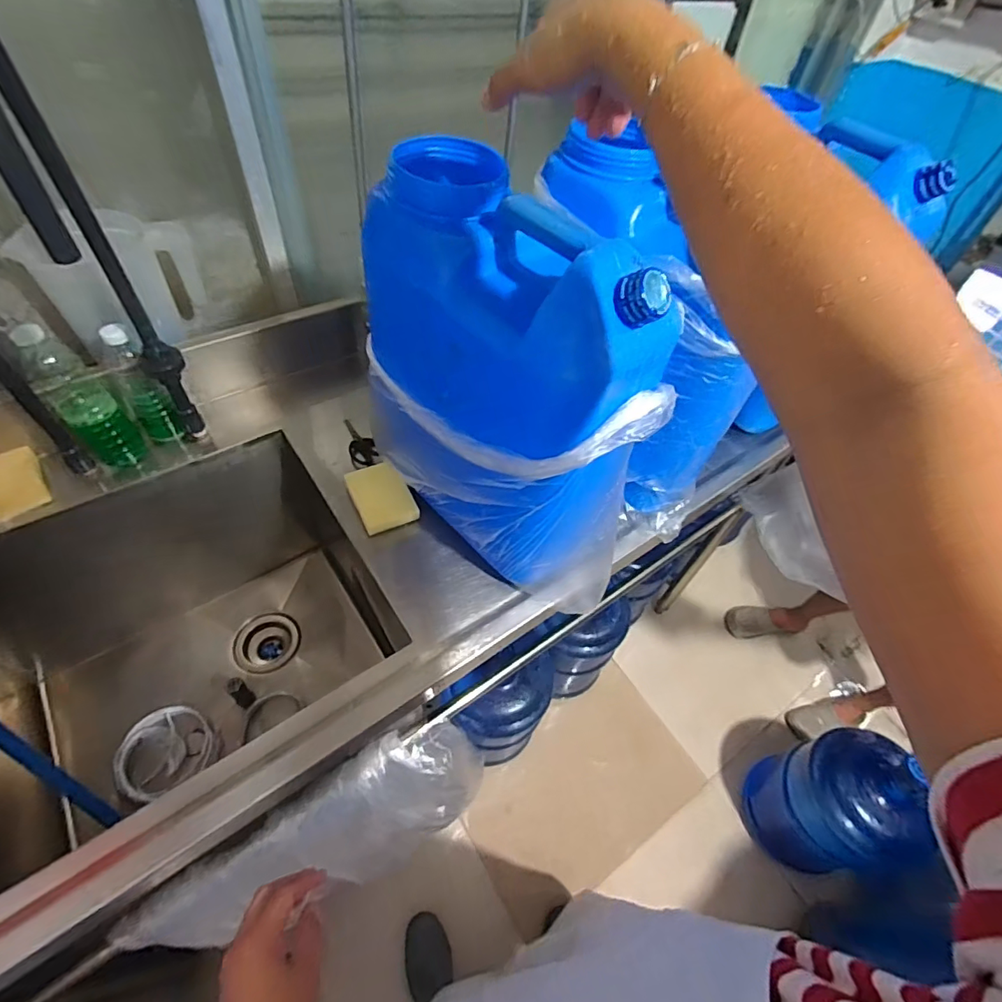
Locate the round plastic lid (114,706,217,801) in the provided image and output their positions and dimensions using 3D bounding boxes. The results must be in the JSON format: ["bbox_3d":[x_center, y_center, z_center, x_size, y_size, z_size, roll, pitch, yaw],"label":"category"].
[{"bbox_3d":[-0.557,0.413,0.844,0.137,0.036,0.131,3,52,-4],"label":"round plastic lid"}]

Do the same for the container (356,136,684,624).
[{"bbox_3d":[-0.001,-0.095,0.563,0.152,0.405,0.324,-34,62,-28],"label":"container"}]

